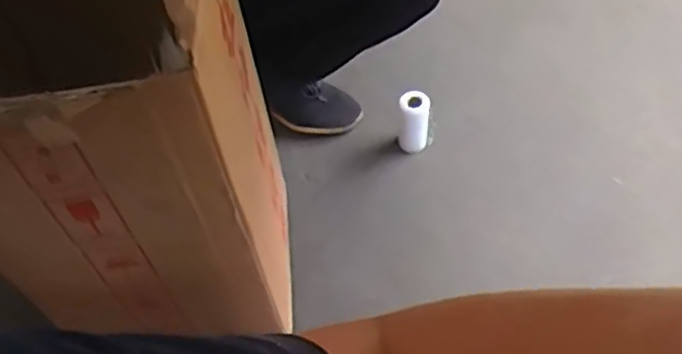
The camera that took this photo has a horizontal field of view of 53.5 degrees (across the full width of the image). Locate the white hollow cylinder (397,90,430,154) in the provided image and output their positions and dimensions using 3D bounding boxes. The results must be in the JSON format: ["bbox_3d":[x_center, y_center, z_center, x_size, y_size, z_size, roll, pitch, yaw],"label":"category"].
[{"bbox_3d":[0.122,-0.087,1.131,0.052,0.130,0.039,4,54,6],"label":"white hollow cylinder"}]

